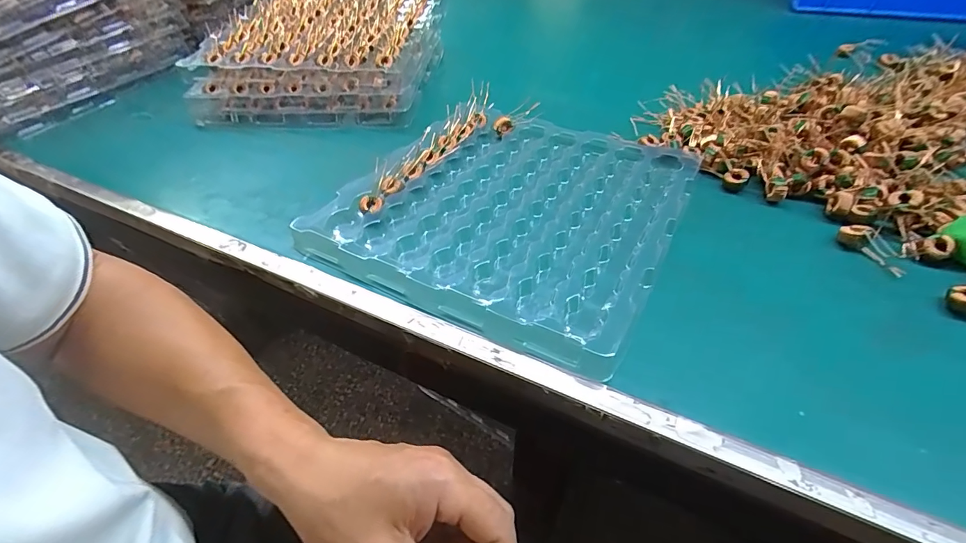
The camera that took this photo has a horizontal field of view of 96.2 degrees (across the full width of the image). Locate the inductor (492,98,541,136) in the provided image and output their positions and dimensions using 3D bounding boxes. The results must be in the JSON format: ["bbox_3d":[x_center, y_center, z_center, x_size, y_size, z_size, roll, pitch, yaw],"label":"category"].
[{"bbox_3d":[0.042,-0.182,0.512,0.058,0.019,0.027,-26,51,-21],"label":"inductor"}]

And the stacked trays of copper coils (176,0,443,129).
[{"bbox_3d":[-0.219,-0.328,0.621,0.278,0.067,0.311,4,47,6],"label":"stacked trays of copper coils"}]

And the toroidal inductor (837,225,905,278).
[{"bbox_3d":[0.320,-0.021,0.352,0.025,0.015,0.052,-22,50,-18],"label":"toroidal inductor"}]

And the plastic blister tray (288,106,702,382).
[{"bbox_3d":[0.026,-0.069,0.403,0.282,0.023,0.284,22,53,21],"label":"plastic blister tray"}]

